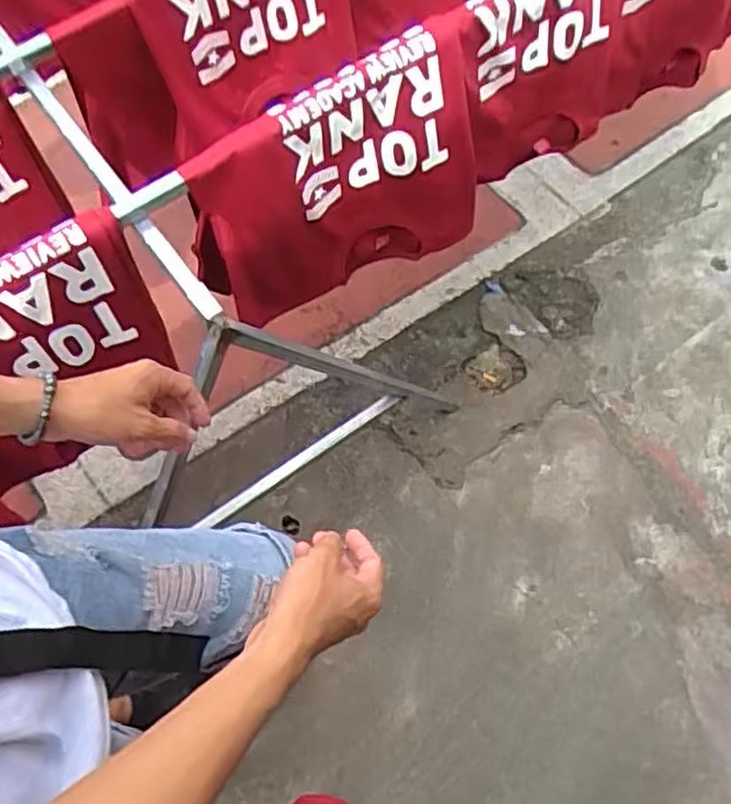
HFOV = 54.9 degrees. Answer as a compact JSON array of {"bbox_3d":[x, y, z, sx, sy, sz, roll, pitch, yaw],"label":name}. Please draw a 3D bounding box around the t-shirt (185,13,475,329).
[{"bbox_3d":[-0.021,-0.294,0.996,0.406,0.341,0.112,-33,75,-13],"label":"t-shirt"}]

